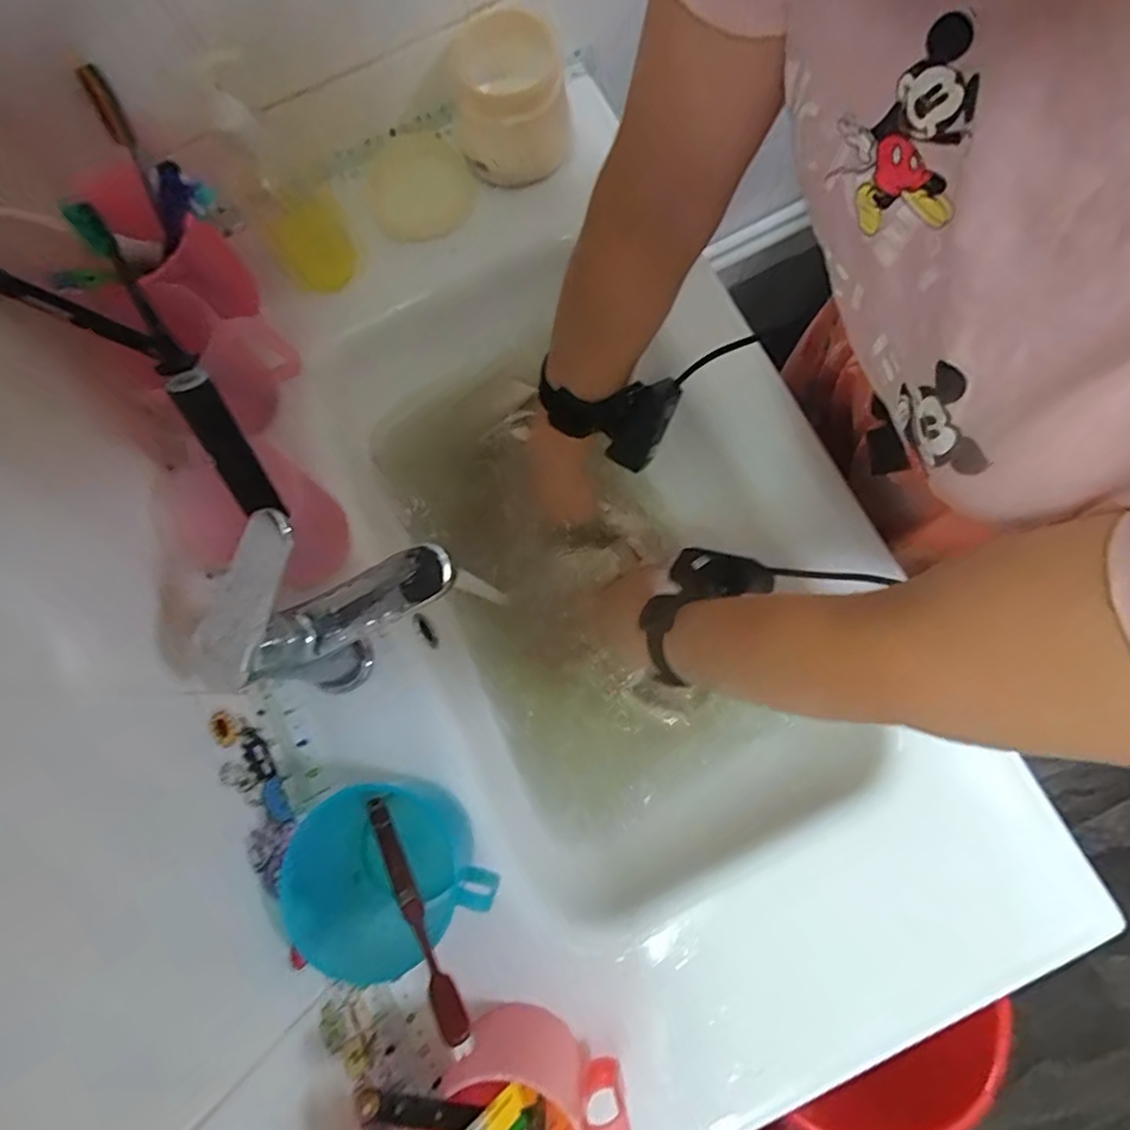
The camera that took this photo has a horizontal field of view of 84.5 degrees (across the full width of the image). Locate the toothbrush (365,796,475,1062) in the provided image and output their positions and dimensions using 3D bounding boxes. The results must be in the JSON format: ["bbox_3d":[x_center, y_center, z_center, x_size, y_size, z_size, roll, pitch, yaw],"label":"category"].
[{"bbox_3d":[-0.092,0.196,0.366,0.013,0.189,0.014,-46,123,-8],"label":"toothbrush"}]

